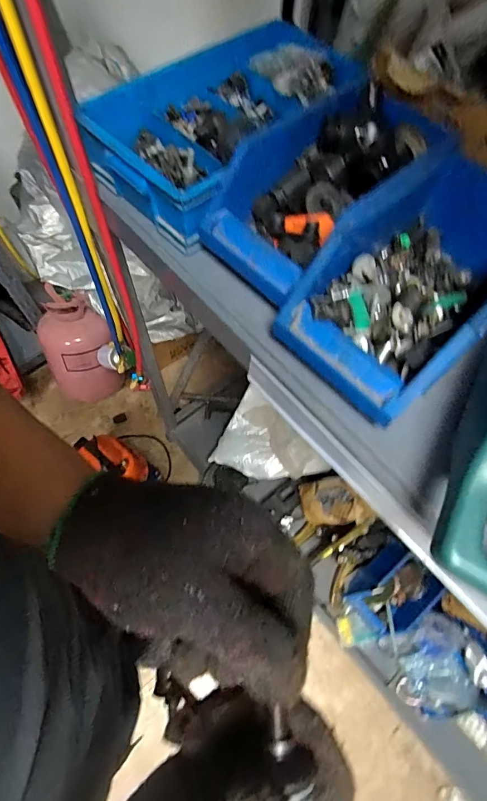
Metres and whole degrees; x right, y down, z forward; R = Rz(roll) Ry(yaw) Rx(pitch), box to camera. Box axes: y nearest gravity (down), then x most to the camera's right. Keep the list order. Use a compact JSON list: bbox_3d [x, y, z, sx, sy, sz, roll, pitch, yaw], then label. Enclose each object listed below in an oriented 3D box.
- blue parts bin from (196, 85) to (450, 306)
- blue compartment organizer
[{"bbox_3d":[0.087,-0.232,0.447,0.248,0.106,0.140,-38,71,-18],"label":"blue parts bin"},{"bbox_3d":[-0.012,-0.366,0.518,0.360,0.091,0.190,-41,72,-19],"label":"blue compartment organizer"}]

